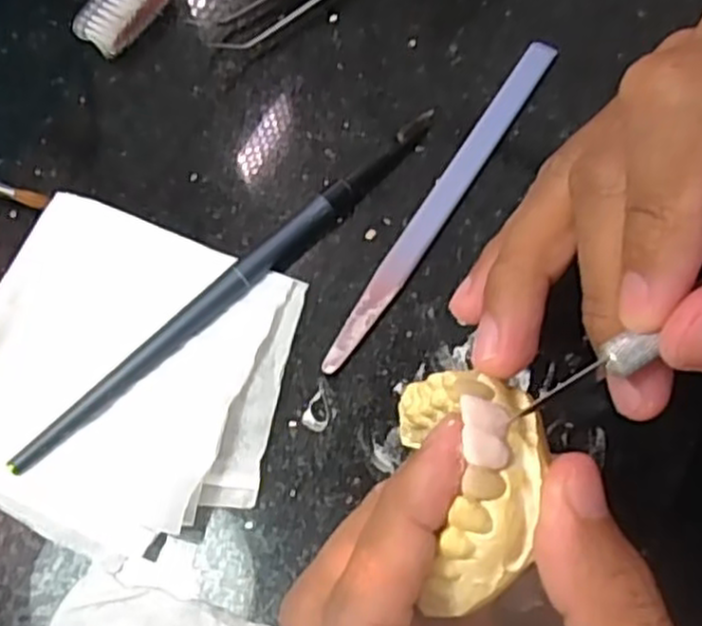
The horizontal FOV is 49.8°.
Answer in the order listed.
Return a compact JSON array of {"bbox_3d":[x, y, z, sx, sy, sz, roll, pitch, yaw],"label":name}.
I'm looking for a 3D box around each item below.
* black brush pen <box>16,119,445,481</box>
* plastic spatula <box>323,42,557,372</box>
[{"bbox_3d":[-0.034,-0.011,0.232,0.163,0.008,0.009,-41,73,-13],"label":"black brush pen"},{"bbox_3d":[0.030,-0.038,0.244,0.010,0.004,0.135,30,73,13],"label":"plastic spatula"}]

